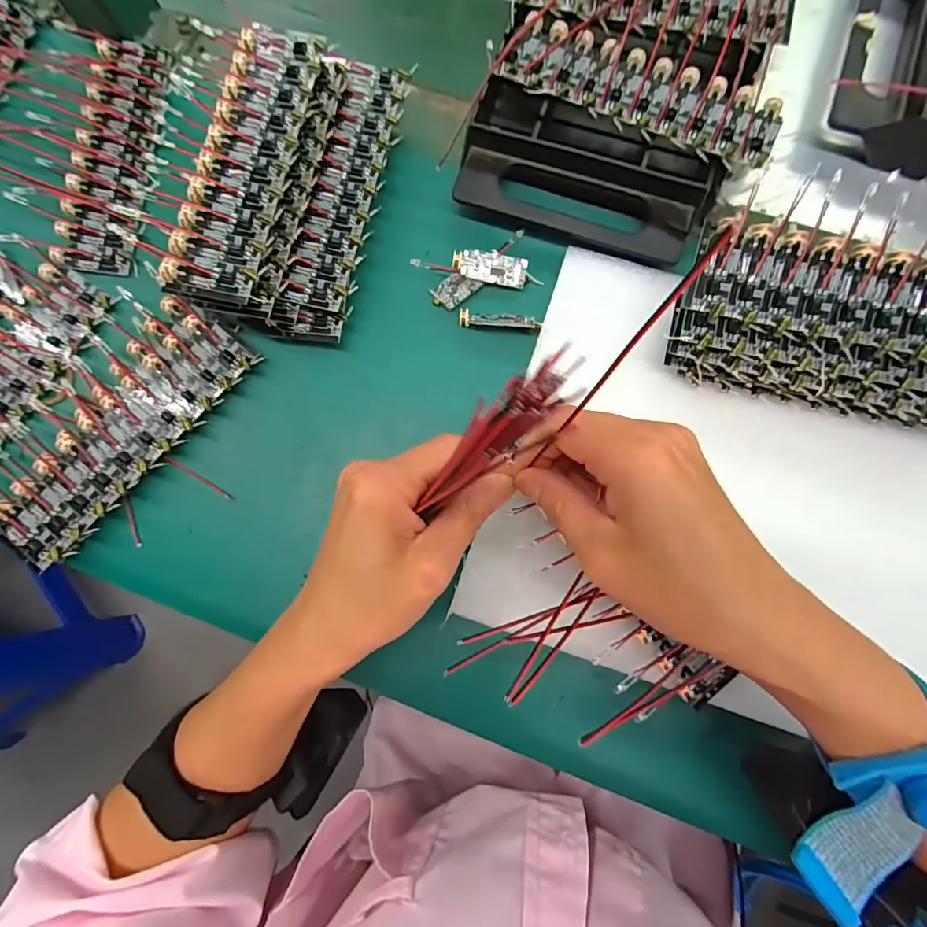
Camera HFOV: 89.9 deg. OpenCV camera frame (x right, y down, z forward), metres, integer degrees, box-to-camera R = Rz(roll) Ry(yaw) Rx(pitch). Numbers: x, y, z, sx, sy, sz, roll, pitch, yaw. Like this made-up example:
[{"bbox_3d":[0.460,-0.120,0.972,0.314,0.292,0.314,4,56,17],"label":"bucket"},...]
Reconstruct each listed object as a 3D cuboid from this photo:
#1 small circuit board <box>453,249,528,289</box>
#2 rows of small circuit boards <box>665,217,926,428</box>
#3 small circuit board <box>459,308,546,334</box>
[{"bbox_3d":[0.016,-0.115,0.270,0.043,0.004,0.017,9,103,-6],"label":"small circuit board"},{"bbox_3d":[0.191,-0.066,0.234,0.166,0.044,0.072,14,84,2],"label":"rows of small circuit boards"},{"bbox_3d":[0.022,-0.083,0.269,0.047,0.005,0.010,7,81,3],"label":"small circuit board"}]

